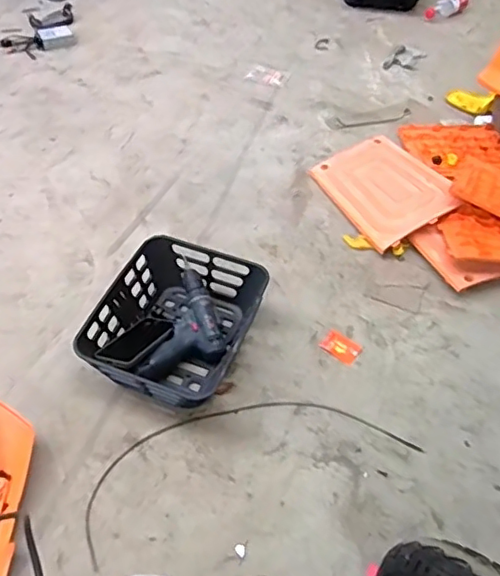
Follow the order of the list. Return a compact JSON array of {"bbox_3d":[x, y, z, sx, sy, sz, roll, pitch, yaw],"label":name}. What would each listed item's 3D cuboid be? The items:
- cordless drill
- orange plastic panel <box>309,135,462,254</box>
[{"bbox_3d":[-0.105,0.075,1.082,0.146,0.081,0.266,13,51,7],"label":"cordless drill"},{"bbox_3d":[0.326,-0.249,1.374,0.246,0.023,0.321,-27,52,-10],"label":"orange plastic panel"}]

